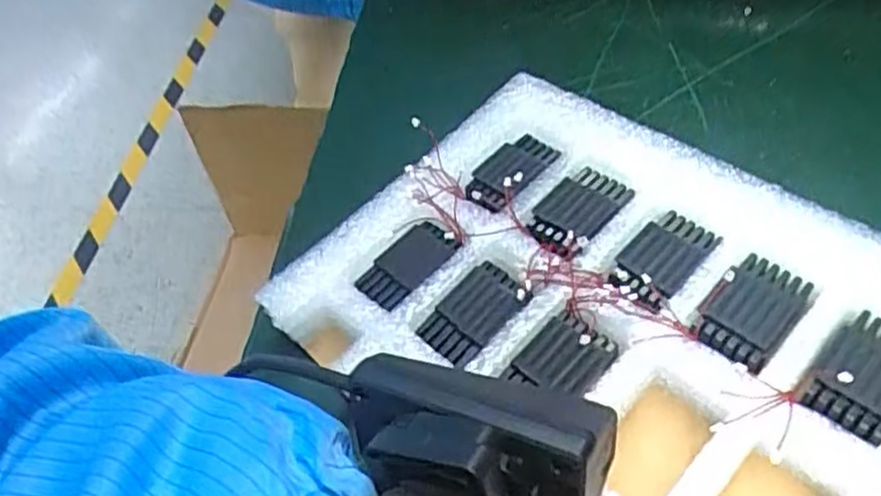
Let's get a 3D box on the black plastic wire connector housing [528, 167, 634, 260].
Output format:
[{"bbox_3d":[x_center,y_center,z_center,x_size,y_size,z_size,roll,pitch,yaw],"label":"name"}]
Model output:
[{"bbox_3d":[0.050,-0.015,0.265,0.026,0.004,0.042,30,60,27],"label":"black plastic wire connector housing"}]

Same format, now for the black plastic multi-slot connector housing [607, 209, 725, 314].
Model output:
[{"bbox_3d":[0.075,0.003,0.246,0.022,0.004,0.042,35,60,27],"label":"black plastic multi-slot connector housing"}]

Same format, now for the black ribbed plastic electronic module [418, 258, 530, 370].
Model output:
[{"bbox_3d":[0.013,0.022,0.247,0.037,0.011,0.025,-37,56,-22],"label":"black ribbed plastic electronic module"}]

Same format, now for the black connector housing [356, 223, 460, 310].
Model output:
[{"bbox_3d":[-0.012,0.006,0.264,0.037,0.010,0.022,-37,56,-21],"label":"black connector housing"}]

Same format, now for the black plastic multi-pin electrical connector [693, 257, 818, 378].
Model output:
[{"bbox_3d":[0.099,0.019,0.229,0.027,0.004,0.041,36,60,27],"label":"black plastic multi-pin electrical connector"}]

